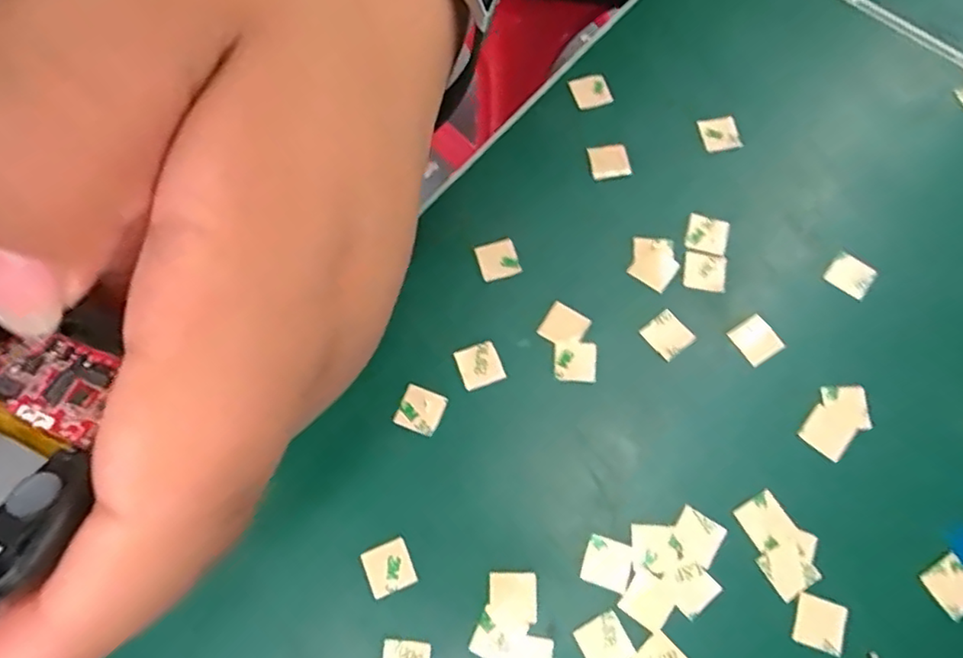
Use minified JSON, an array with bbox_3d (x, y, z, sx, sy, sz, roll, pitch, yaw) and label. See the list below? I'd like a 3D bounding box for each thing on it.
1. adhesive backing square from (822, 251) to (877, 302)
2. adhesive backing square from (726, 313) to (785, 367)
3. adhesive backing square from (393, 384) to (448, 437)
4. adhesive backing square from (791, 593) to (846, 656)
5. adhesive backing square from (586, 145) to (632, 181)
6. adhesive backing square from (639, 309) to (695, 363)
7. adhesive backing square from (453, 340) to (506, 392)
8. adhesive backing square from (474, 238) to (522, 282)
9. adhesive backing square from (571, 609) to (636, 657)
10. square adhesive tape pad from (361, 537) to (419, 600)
[{"bbox_3d":[0.144,-0.021,0.241,0.016,0.004,0.015,37,85,19],"label":"adhesive backing square"},{"bbox_3d":[0.104,0.004,0.232,0.015,0.004,0.016,-33,76,-4],"label":"adhesive backing square"},{"bbox_3d":[-0.023,0.030,0.225,0.016,0.004,0.016,21,73,8],"label":"adhesive backing square"},{"bbox_3d":[0.110,0.096,0.200,0.015,0.004,0.015,18,79,11],"label":"adhesive backing square"},{"bbox_3d":[0.053,-0.070,0.257,0.015,0.004,0.014,-11,79,4],"label":"adhesive backing square"},{"bbox_3d":[0.071,0.002,0.234,0.015,0.004,0.016,-36,74,-9],"label":"adhesive backing square"},{"bbox_3d":[-0.001,0.014,0.231,0.015,0.004,0.016,-21,79,-3],"label":"adhesive backing square"},{"bbox_3d":[0.006,-0.028,0.246,0.015,0.004,0.016,-20,76,2],"label":"adhesive backing square"},{"bbox_3d":[0.040,0.102,0.200,0.015,0.004,0.015,-29,72,-9],"label":"adhesive backing square"},{"bbox_3d":[-0.032,0.081,0.209,0.015,0.004,0.016,-24,73,-6],"label":"square adhesive tape pad"}]

